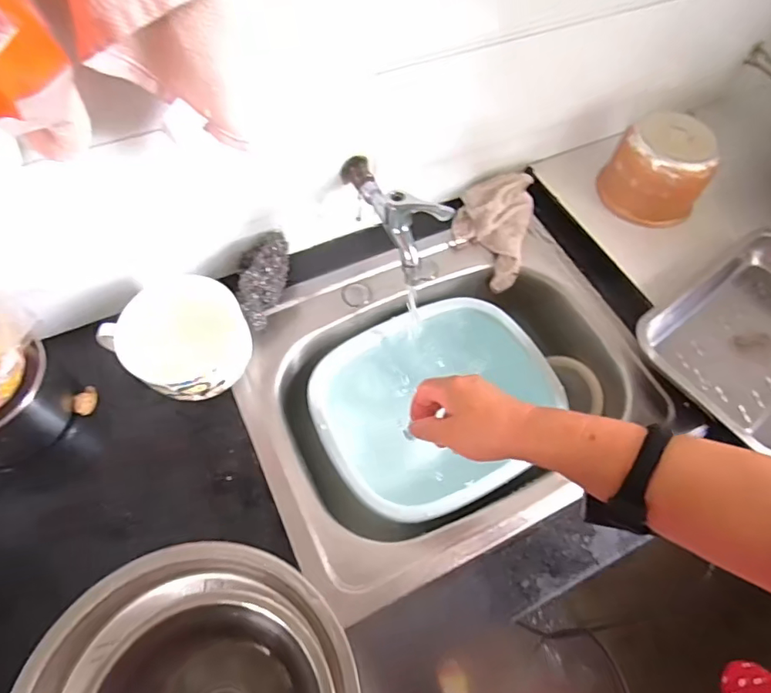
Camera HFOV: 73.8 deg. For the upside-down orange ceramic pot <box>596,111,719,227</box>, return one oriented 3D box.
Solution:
[{"bbox_3d":[0.383,-0.241,0.719,0.109,0.109,0.115,1,60,-3],"label":"upside-down orange ceramic pot"}]

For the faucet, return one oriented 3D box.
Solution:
[{"bbox_3d":[0.002,-0.164,0.567,0.049,0.080,0.169,-28,66,-18],"label":"faucet"}]

